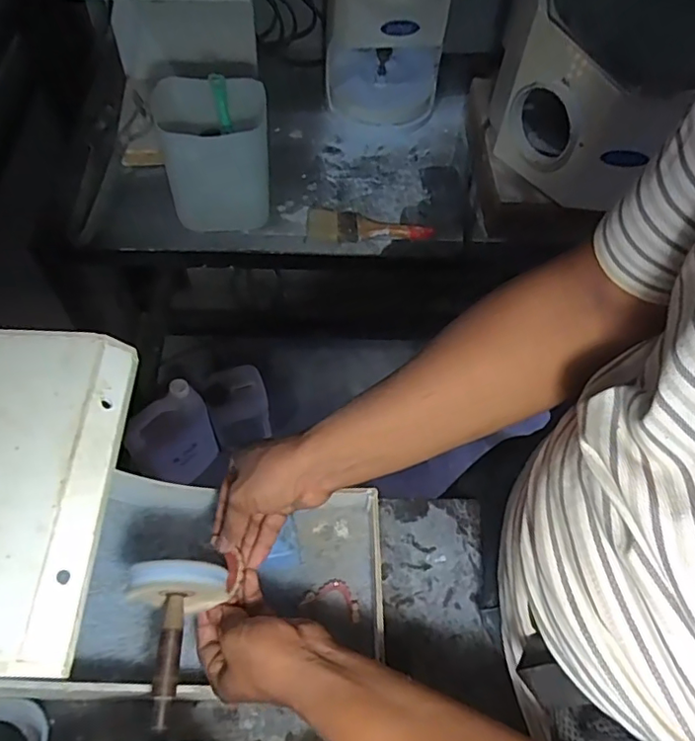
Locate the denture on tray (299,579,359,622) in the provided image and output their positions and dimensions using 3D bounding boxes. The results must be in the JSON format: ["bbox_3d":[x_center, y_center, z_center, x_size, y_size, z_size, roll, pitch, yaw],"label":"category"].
[{"bbox_3d":[-0.013,0.232,0.583,0.058,0.008,0.036,17,57,6],"label":"denture on tray"}]

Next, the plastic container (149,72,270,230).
[{"bbox_3d":[-0.193,-0.312,0.842,0.151,0.179,0.125,-9,59,-11],"label":"plastic container"}]

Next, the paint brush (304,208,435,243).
[{"bbox_3d":[0.035,-0.227,0.901,0.198,0.016,0.080,2,57,-3],"label":"paint brush"}]

